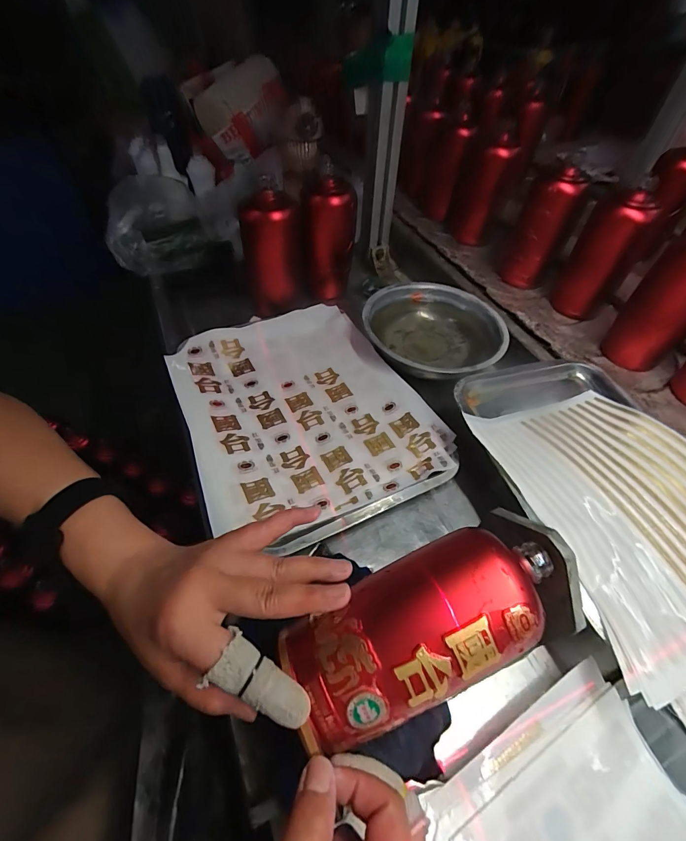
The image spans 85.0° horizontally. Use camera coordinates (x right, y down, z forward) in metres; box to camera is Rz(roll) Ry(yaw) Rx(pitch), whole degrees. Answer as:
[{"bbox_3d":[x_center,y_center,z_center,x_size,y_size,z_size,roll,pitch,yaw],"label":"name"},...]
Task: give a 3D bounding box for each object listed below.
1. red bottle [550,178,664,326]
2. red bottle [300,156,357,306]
[{"bbox_3d":[0.383,-0.238,0.551,0.063,0.171,0.071,-21,55,-18],"label":"red bottle"},{"bbox_3d":[-0.021,-0.275,0.584,0.065,0.174,0.071,19,53,12],"label":"red bottle"}]

